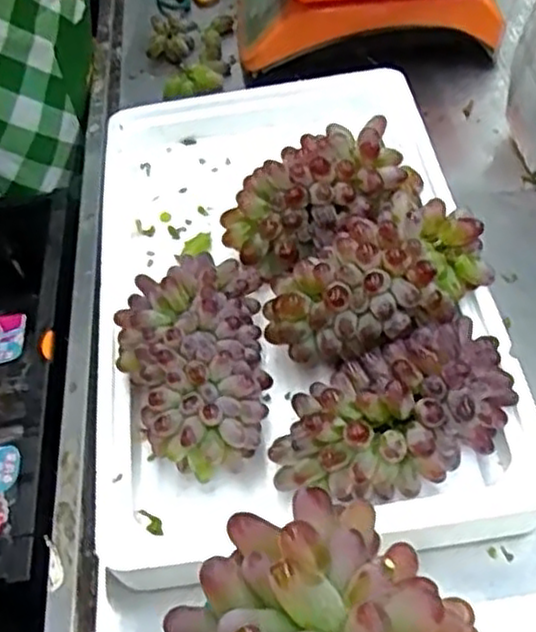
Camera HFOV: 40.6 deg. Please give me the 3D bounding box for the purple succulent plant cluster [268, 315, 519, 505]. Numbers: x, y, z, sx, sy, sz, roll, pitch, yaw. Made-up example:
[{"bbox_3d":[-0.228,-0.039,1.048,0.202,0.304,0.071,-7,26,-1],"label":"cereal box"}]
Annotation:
[{"bbox_3d":[0.080,0.058,0.477,0.166,0.061,0.101,-15,53,-5],"label":"purple succulent plant cluster"}]

